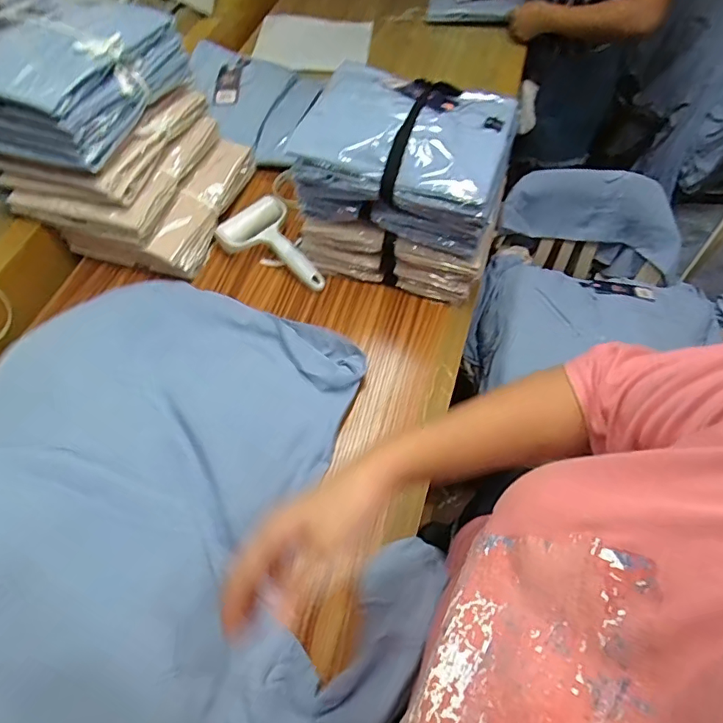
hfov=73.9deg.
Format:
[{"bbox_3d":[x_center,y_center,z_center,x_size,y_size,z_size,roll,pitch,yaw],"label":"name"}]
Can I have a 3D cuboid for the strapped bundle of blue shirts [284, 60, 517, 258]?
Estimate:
[{"bbox_3d":[0.059,-0.283,0.645,0.255,0.109,0.209,16,61,9],"label":"strapped bundle of blue shirts"}]

